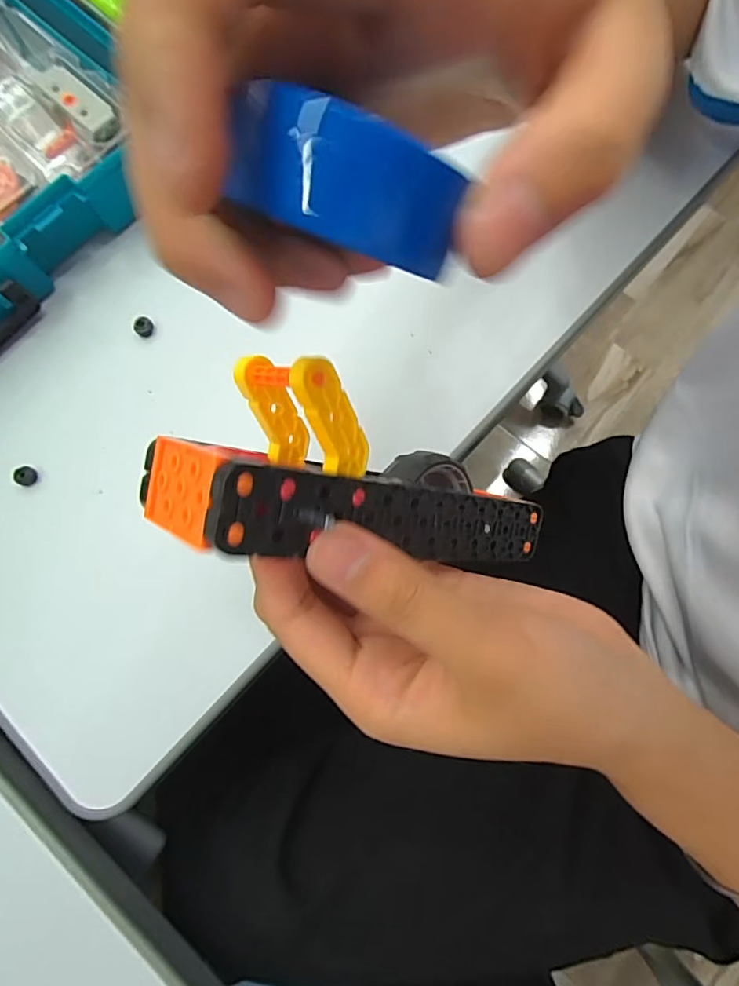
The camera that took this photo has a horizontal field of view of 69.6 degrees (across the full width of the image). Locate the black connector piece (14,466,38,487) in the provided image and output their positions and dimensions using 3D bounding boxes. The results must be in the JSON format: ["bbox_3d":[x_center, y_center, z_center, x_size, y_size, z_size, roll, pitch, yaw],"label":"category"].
[{"bbox_3d":[-0.186,-0.009,0.288,0.010,0.005,0.010,0,77,1],"label":"black connector piece"}]

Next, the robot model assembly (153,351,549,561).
[{"bbox_3d":[0.006,-0.004,0.189,0.151,0.046,0.057,9,73,-39],"label":"robot model assembly"}]

